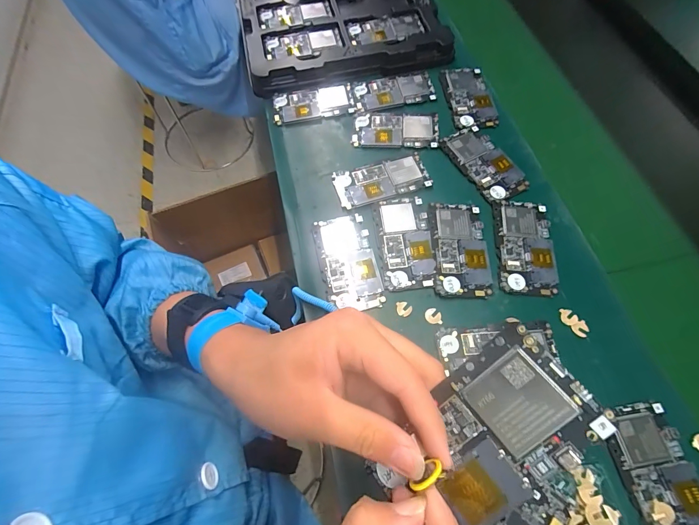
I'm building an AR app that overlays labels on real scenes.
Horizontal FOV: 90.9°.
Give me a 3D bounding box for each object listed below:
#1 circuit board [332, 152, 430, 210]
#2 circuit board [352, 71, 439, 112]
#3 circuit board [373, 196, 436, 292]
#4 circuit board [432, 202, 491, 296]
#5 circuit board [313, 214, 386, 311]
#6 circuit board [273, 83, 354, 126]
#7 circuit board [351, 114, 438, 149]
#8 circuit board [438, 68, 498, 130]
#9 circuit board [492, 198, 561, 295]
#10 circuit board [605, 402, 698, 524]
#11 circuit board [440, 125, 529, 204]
[{"bbox_3d":[0.043,-0.111,0.468,0.125,0.004,0.064,-15,60,-4],"label":"circuit board"},{"bbox_3d":[0.070,-0.268,0.543,0.128,0.006,0.063,-13,67,-6],"label":"circuit board"},{"bbox_3d":[0.069,-0.026,0.429,0.063,0.007,0.124,-5,66,-2],"label":"circuit board"},{"bbox_3d":[0.135,-0.018,0.420,0.062,0.006,0.126,2,66,1],"label":"circuit board"},{"bbox_3d":[-0.002,-0.002,0.416,0.066,0.004,0.124,-12,67,-6],"label":"circuit board"},{"bbox_3d":[-0.056,-0.246,0.534,0.122,0.007,0.055,-11,73,-1],"label":"circuit board"},{"bbox_3d":[0.068,-0.195,0.506,0.121,0.005,0.063,3,66,1],"label":"circuit board"},{"bbox_3d":[0.183,-0.256,0.532,0.066,0.006,0.129,-6,66,-3],"label":"circuit board"},{"bbox_3d":[0.215,-0.020,0.420,0.067,0.004,0.128,6,66,2],"label":"circuit board"},{"bbox_3d":[0.288,0.199,0.317,0.066,0.006,0.123,-10,66,-5],"label":"circuit board"},{"bbox_3d":[0.186,-0.138,0.476,0.067,0.004,0.123,-25,69,-11],"label":"circuit board"}]

